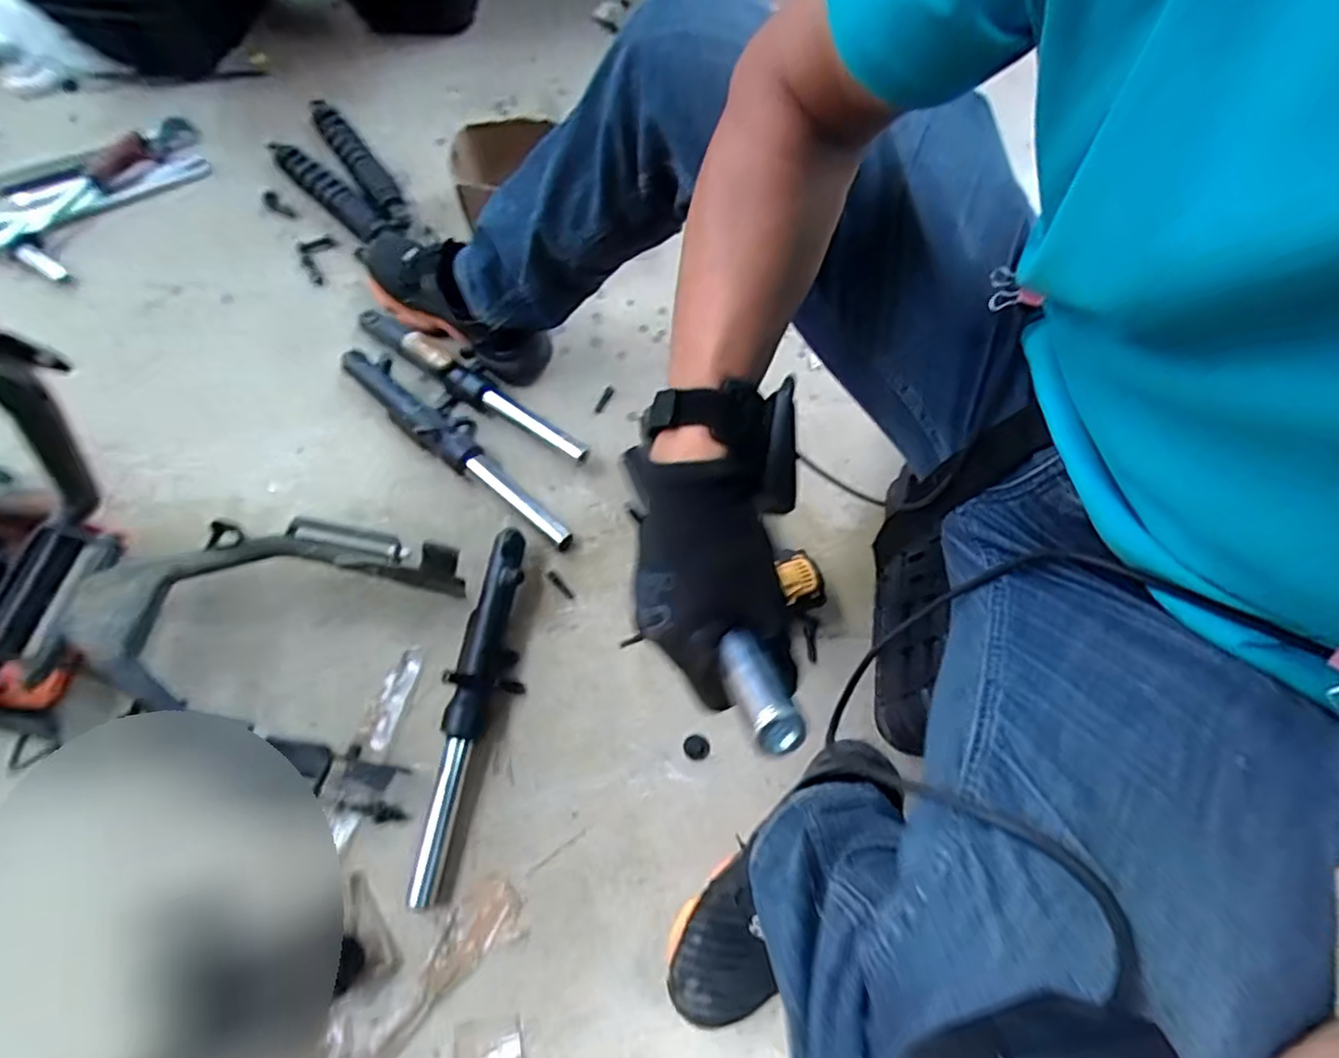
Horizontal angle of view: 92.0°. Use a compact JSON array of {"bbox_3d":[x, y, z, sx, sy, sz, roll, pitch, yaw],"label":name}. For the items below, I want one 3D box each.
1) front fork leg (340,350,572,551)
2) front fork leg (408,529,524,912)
[{"bbox_3d":[-0.248,-0.101,0.752,0.360,0.050,0.064,40,73,16],"label":"front fork leg"},{"bbox_3d":[-0.187,0.171,0.633,0.062,0.043,0.354,7,67,4],"label":"front fork leg"}]

